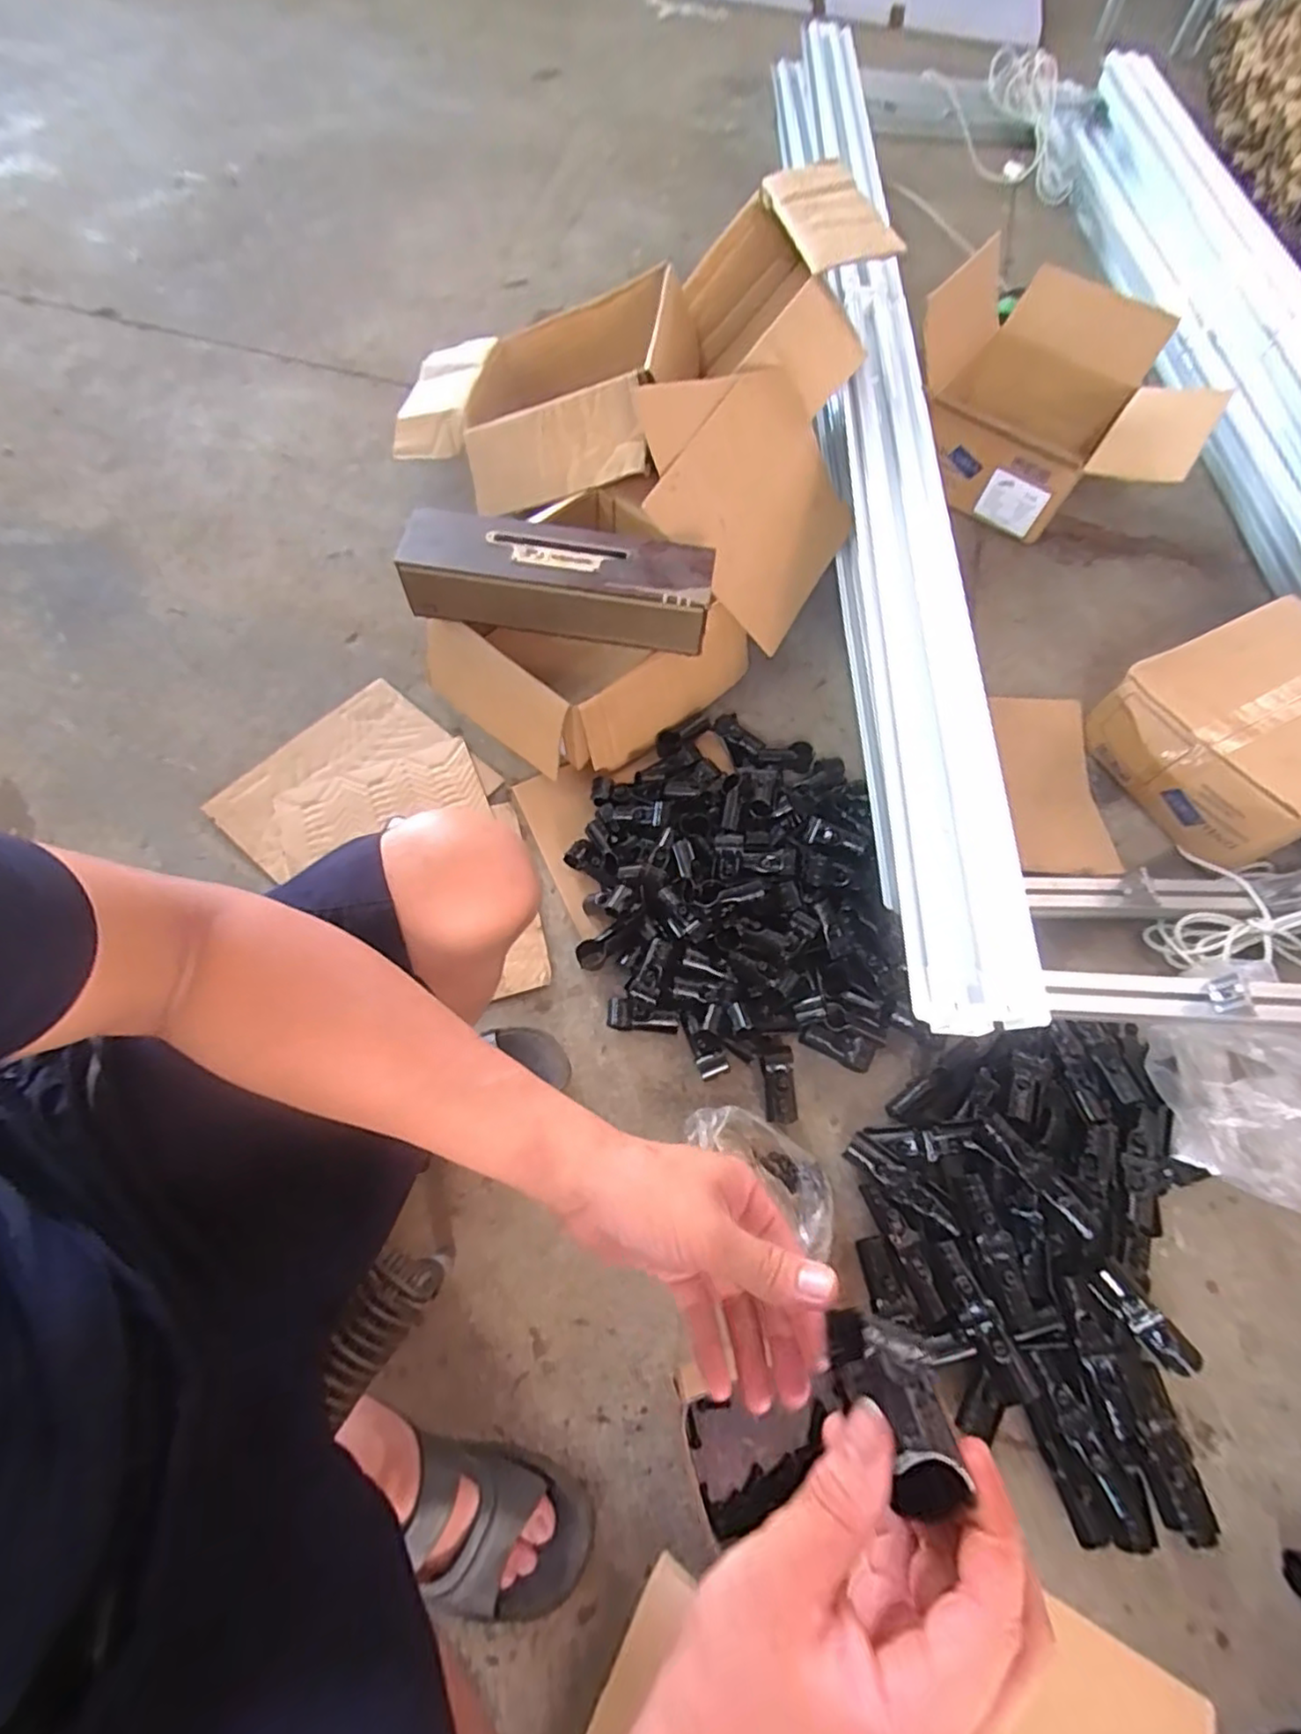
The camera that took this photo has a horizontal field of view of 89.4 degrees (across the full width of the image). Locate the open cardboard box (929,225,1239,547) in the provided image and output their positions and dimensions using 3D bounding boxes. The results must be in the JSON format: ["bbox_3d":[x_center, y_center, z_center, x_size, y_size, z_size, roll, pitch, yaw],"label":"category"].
[{"bbox_3d":[0.696,-0.831,1.154,0.467,0.221,0.481,21,65,8],"label":"open cardboard box"}]

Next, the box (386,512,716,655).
[{"bbox_3d":[-0.112,-0.360,0.820,0.373,0.082,0.116,10,64,3],"label":"box"}]

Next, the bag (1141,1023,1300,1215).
[{"bbox_3d":[0.632,0.265,0.698,0.179,0.110,0.169,6,64,0],"label":"bag"}]

